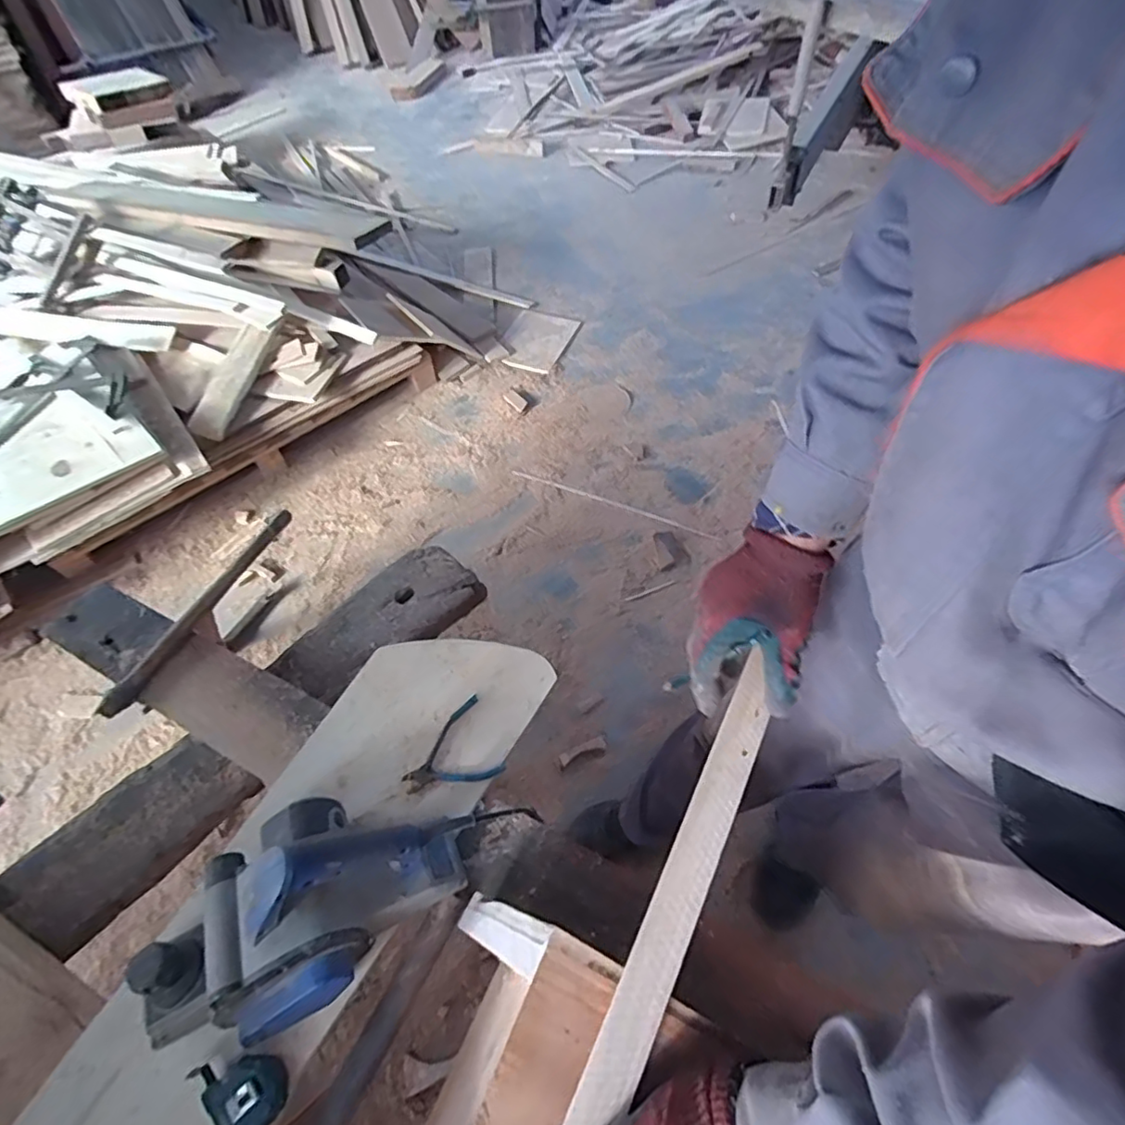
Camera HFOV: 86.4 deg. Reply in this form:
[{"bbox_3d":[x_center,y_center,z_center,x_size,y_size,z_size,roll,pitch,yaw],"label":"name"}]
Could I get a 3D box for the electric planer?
[{"bbox_3d":[-0.258,0.332,0.609,0.375,0.154,0.182,-26,59,-14],"label":"electric planer"}]

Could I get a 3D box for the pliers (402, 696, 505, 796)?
[{"bbox_3d":[-0.146,0.240,0.755,0.117,0.011,0.104,-22,58,-11],"label":"pliers"}]

